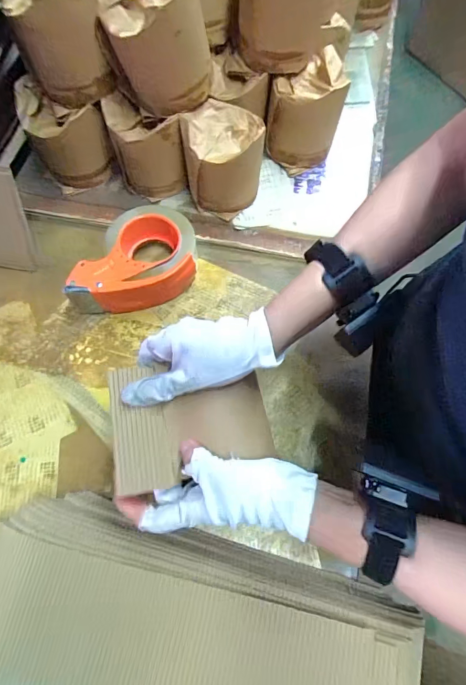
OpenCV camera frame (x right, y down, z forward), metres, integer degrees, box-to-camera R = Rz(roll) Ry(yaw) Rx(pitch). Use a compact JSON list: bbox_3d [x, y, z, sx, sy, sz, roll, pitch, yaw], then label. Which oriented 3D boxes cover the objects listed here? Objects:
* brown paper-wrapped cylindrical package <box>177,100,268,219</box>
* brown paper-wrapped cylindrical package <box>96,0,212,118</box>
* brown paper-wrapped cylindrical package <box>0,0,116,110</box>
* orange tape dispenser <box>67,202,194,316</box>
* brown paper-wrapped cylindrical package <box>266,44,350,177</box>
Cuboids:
[{"bbox_3d":[-0.013,-0.244,0.509,0.103,0.107,0.097,6,70,3],"label":"brown paper-wrapped cylindrical package"},{"bbox_3d":[-0.090,-0.339,0.433,0.111,0.130,0.099,-19,71,-6],"label":"brown paper-wrapped cylindrical package"},{"bbox_3d":[-0.202,-0.361,0.437,0.096,0.108,0.112,-24,72,-8],"label":"brown paper-wrapped cylindrical package"},{"bbox_3d":[-0.131,-0.106,0.489,0.167,0.063,0.114,-16,71,-5],"label":"orange tape dispenser"},{"bbox_3d":[0.094,-0.321,0.531,0.092,0.124,0.089,0,70,0],"label":"brown paper-wrapped cylindrical package"}]

